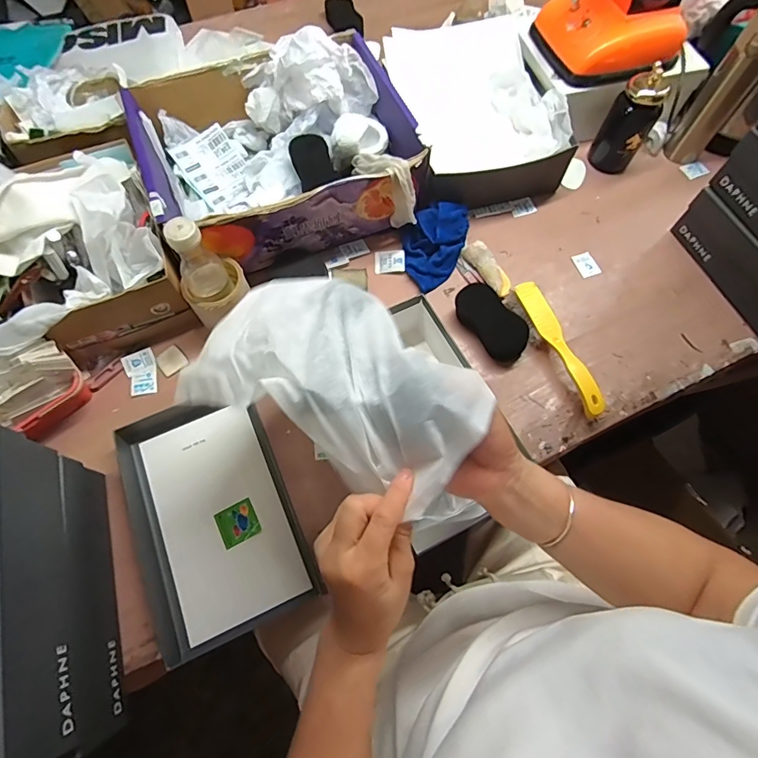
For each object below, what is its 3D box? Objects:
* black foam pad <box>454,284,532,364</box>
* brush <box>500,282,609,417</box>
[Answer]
[{"bbox_3d":[0.174,-0.089,0.672,0.059,0.042,0.128,-36,72,-14],"label":"black foam pad"},{"bbox_3d":[0.258,-0.046,0.656,0.050,0.041,0.224,-17,68,-8],"label":"brush"}]

